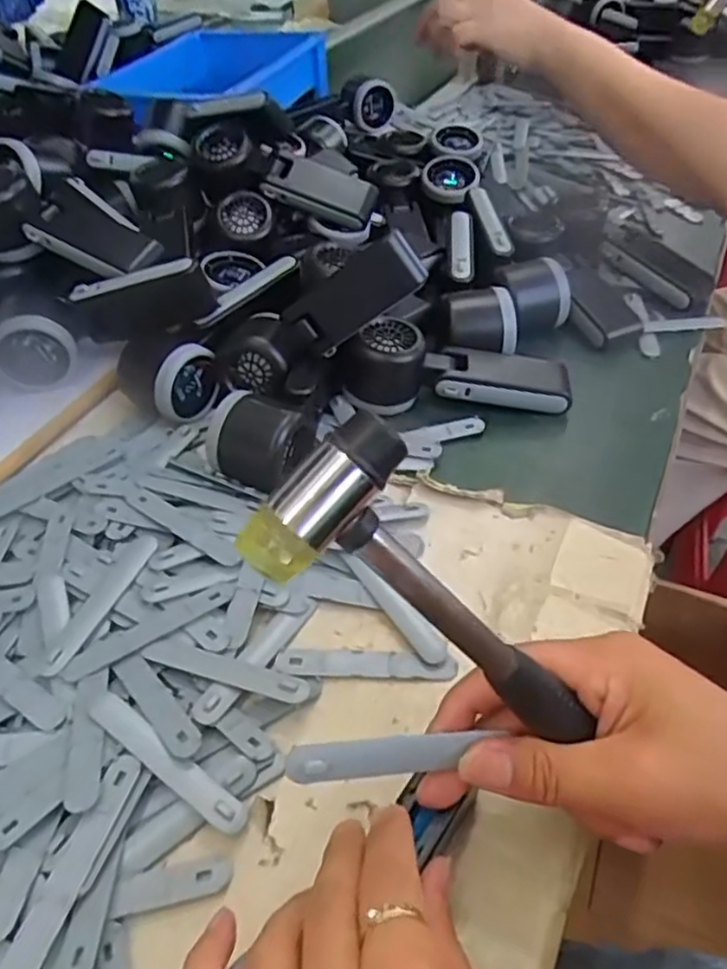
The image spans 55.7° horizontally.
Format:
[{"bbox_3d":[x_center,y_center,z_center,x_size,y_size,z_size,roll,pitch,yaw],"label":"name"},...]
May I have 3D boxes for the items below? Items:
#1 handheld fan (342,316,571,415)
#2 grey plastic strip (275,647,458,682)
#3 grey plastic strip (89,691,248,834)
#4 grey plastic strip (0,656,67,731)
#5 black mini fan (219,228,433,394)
[{"bbox_3d":[0.068,-0.087,0.513,0.167,0.050,0.051,2,47,1],"label":"handheld fan"},{"bbox_3d":[0.002,0.097,0.371,0.095,0.004,0.015,4,53,-1],"label":"grey plastic strip"},{"bbox_3d":[-0.093,0.129,0.323,0.093,0.006,0.016,31,47,19],"label":"grey plastic strip"},{"bbox_3d":[-0.191,0.097,0.358,0.096,0.004,0.015,23,51,25],"label":"grey plastic strip"},{"bbox_3d":[-0.031,-0.122,0.489,0.164,0.047,0.056,-26,44,23],"label":"black mini fan"}]

